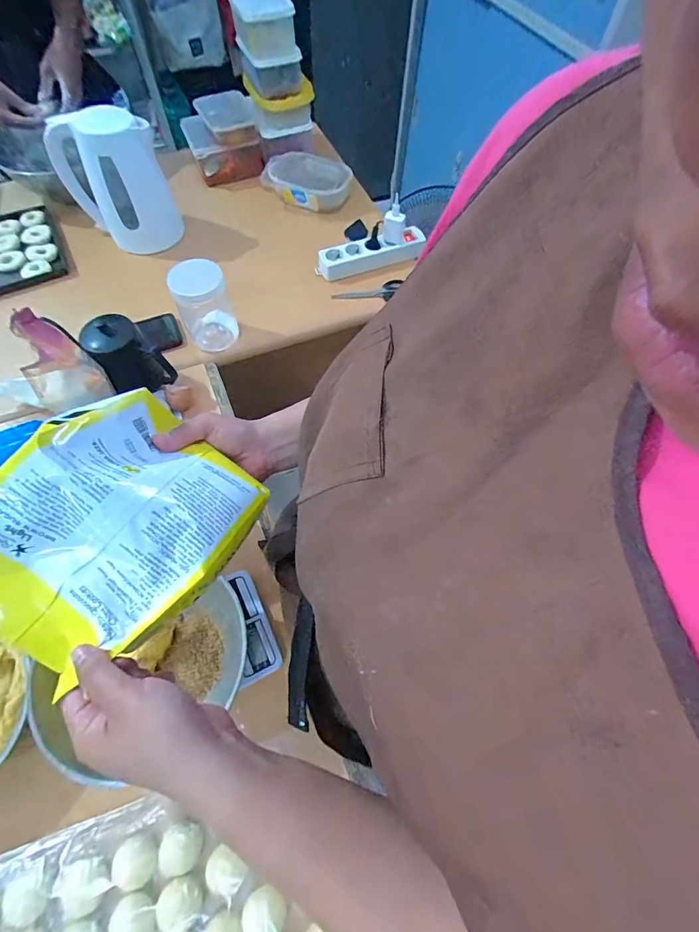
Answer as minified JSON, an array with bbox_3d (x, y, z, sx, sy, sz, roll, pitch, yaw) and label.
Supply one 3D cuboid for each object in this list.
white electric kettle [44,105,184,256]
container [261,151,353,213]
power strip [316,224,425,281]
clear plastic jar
[{"bbox_3d":[-0.451,-0.552,0.808,0.180,0.215,0.112,-28,67,-14],"label":"white electric kettle"},{"bbox_3d":[-0.093,-0.675,0.965,0.193,0.057,0.142,13,64,5],"label":"container"},{"bbox_3d":[0.048,-0.445,0.857,0.242,0.040,0.061,-16,65,-9],"label":"power strip"},{"bbox_3d":[-0.254,-0.282,0.718,0.085,0.138,0.083,1,63,-1],"label":"clear plastic jar"}]

